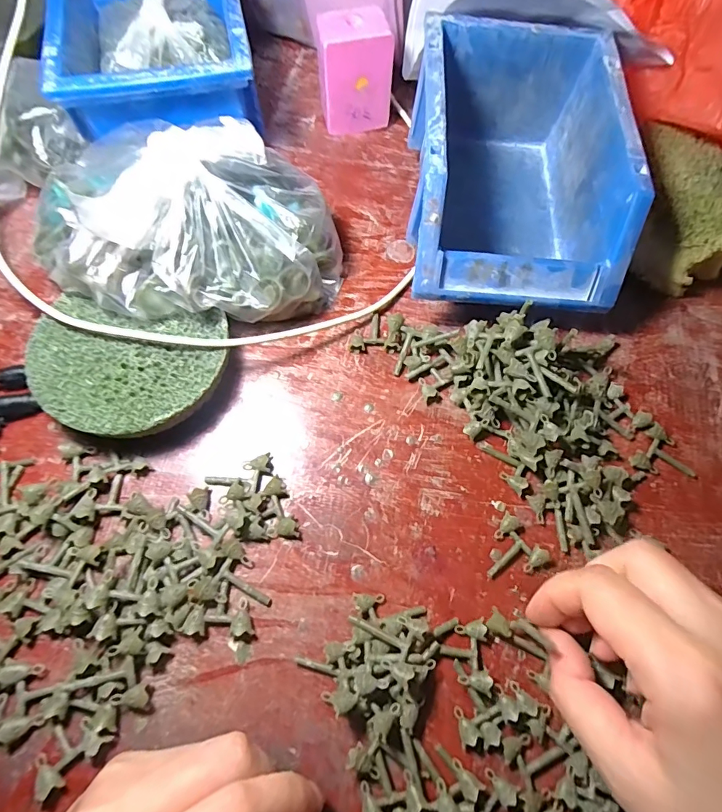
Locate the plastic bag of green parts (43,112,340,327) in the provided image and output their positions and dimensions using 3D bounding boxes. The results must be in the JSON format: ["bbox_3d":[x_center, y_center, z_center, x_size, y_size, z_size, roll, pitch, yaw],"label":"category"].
[{"bbox_3d":[-0.105,-0.105,0.266,0.176,0.081,0.115,14,70,4],"label":"plastic bag of green parts"}]

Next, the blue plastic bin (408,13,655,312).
[{"bbox_3d":[0.096,-0.146,0.285,0.118,0.083,0.175,3,69,0],"label":"blue plastic bin"}]

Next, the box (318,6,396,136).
[{"bbox_3d":[-0.005,-0.243,0.329,0.051,0.070,0.027,-11,70,-5],"label":"box"}]

